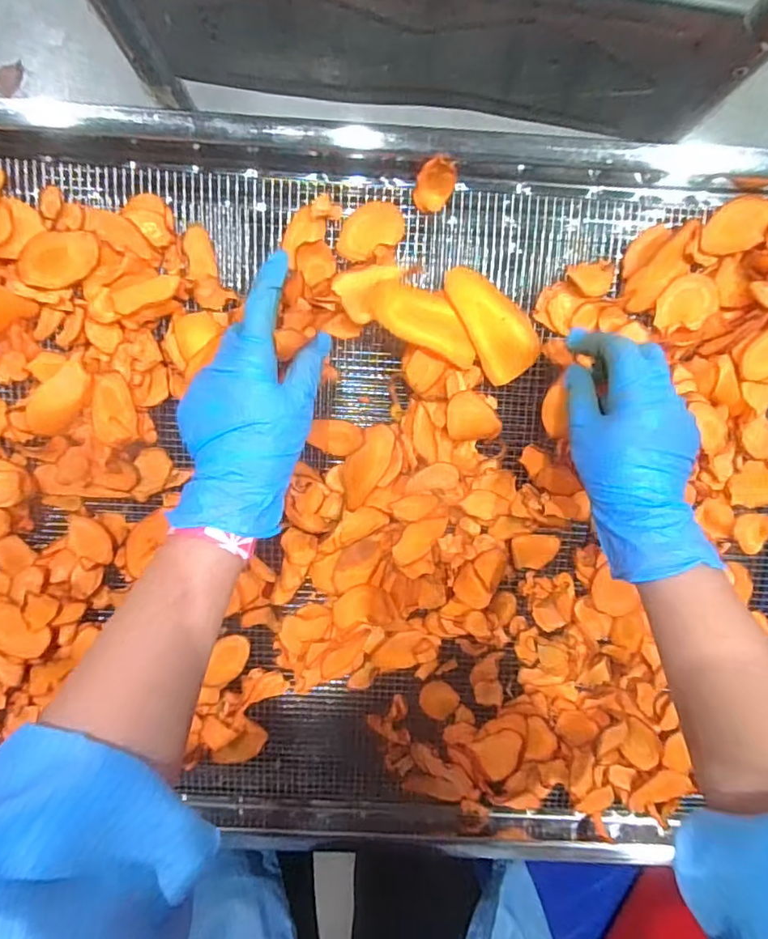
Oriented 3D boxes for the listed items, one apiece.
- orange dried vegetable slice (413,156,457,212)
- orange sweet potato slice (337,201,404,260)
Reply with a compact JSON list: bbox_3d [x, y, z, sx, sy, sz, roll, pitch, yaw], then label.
[{"bbox_3d":[0.038,-0.208,0.385,0.028,0.037,0.009,-6,55,-24],"label":"orange dried vegetable slice"},{"bbox_3d":[-0.010,-0.177,0.392,0.051,0.012,0.034,-36,99,4],"label":"orange sweet potato slice"}]

